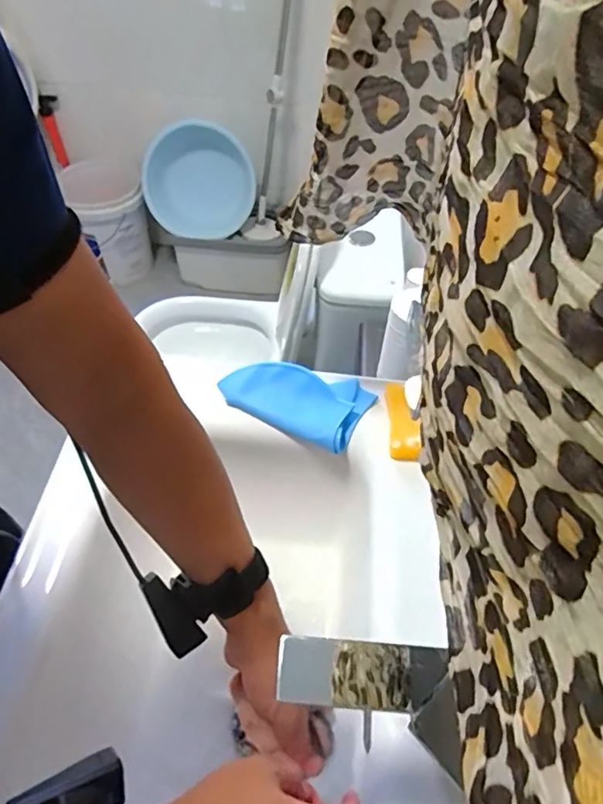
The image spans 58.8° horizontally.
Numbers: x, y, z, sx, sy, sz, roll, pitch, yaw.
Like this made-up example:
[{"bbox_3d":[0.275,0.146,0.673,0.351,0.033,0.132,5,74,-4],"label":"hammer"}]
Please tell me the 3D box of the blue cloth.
[{"bbox_3d":[-0.008,-0.012,0.707,0.186,0.036,0.113,23,54,15],"label":"blue cloth"}]

